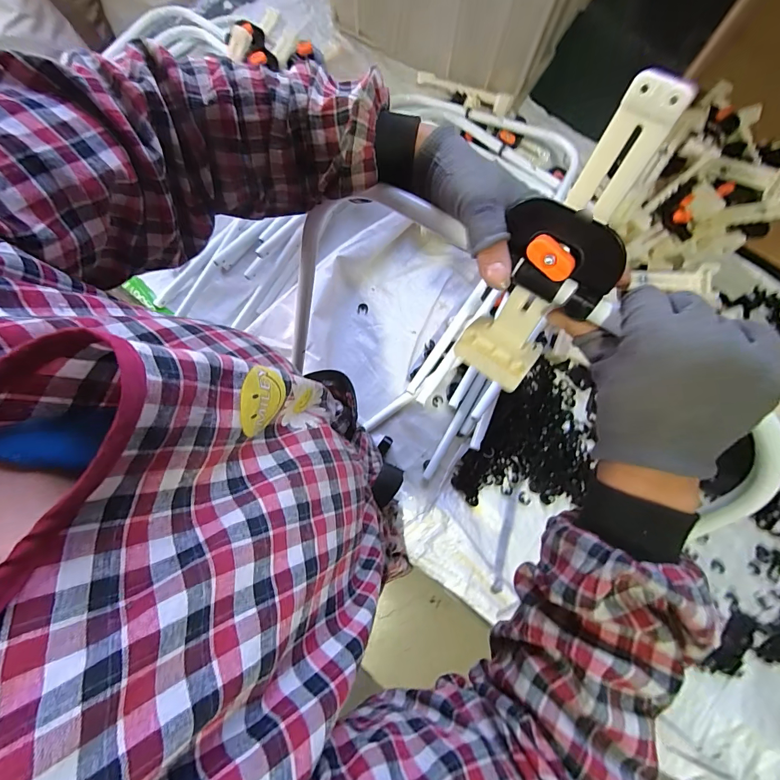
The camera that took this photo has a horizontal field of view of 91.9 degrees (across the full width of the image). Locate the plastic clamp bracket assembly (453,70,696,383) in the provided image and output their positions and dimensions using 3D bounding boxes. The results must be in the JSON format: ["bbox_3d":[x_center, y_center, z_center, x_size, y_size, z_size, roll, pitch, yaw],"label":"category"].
[{"bbox_3d":[0.109,-0.083,0.250,0.069,0.196,0.044,30,44,7],"label":"plastic clamp bracket assembly"}]

